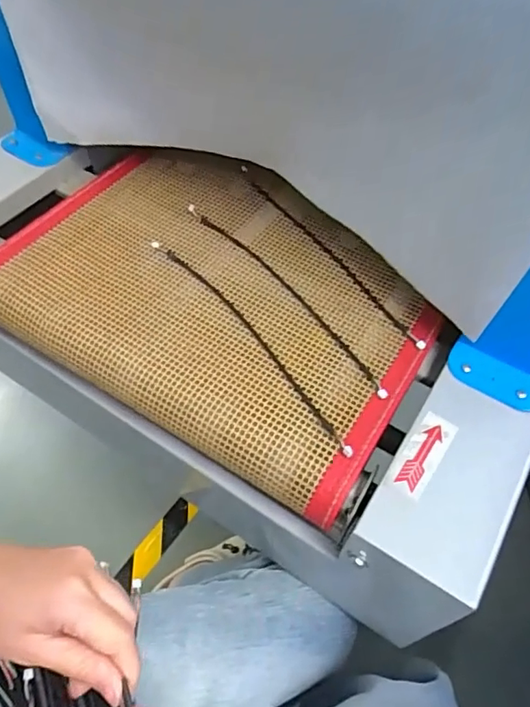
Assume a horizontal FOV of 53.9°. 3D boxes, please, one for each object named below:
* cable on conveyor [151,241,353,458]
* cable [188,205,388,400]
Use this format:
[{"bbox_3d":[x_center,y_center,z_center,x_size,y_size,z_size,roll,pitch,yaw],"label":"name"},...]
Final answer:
[{"bbox_3d":[-0.015,-0.020,0.450,0.023,0.010,0.281,-32,63,-21],"label":"cable on conveyor"},{"bbox_3d":[0.017,-0.059,0.480,0.024,0.008,0.281,-33,64,-22],"label":"cable"}]

